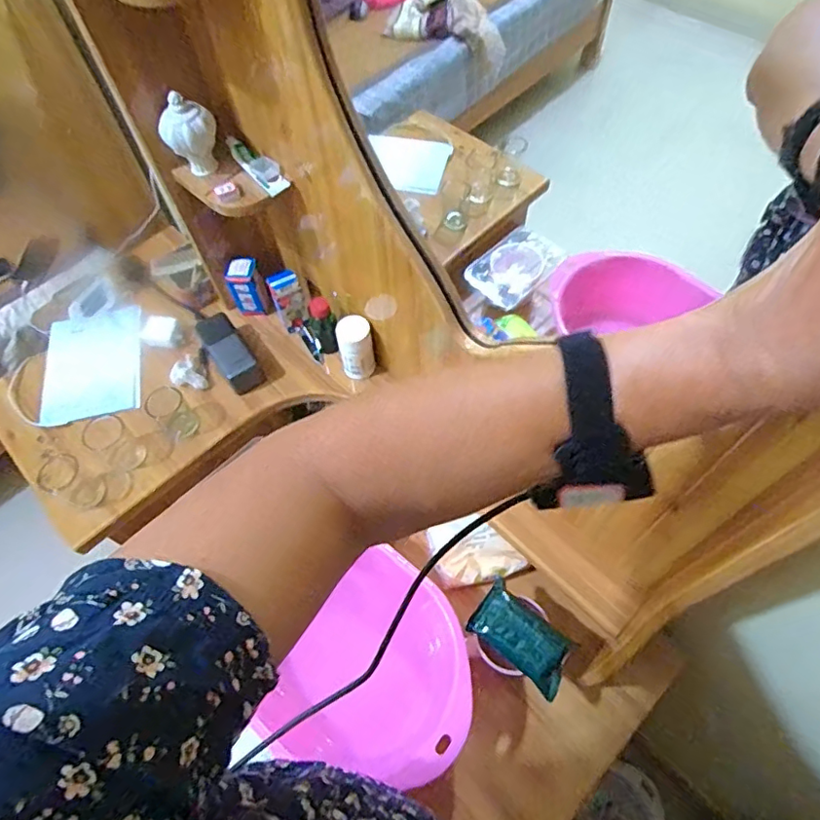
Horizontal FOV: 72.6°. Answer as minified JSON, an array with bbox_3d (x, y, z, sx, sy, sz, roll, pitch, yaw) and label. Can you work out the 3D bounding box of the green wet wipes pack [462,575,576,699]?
[{"bbox_3d":[0.136,0.270,0.669,0.123,0.024,0.071,35,67,20],"label":"green wet wipes pack"}]

